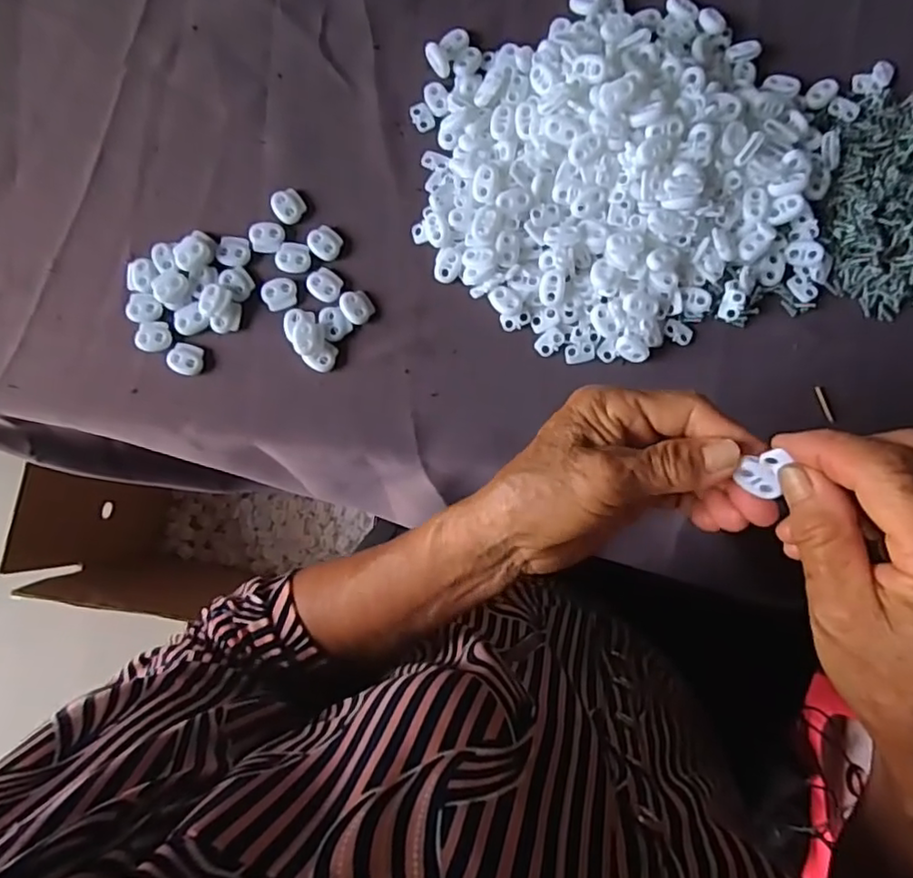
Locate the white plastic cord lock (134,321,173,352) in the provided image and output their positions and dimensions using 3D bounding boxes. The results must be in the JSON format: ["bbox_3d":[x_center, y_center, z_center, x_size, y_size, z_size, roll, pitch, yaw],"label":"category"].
[{"bbox_3d":[-0.190,-0.065,0.387,0.020,0.005,0.019,4,86,1],"label":"white plastic cord lock"}]

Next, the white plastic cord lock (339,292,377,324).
[{"bbox_3d":[-0.063,-0.084,0.388,0.019,0.008,0.021,-39,86,-2],"label":"white plastic cord lock"}]

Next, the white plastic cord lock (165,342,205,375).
[{"bbox_3d":[-0.170,-0.050,0.387,0.022,0.004,0.019,16,87,2],"label":"white plastic cord lock"}]

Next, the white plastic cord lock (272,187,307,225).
[{"bbox_3d":[-0.107,-0.149,0.394,0.019,0.009,0.019,-37,86,-2],"label":"white plastic cord lock"}]

